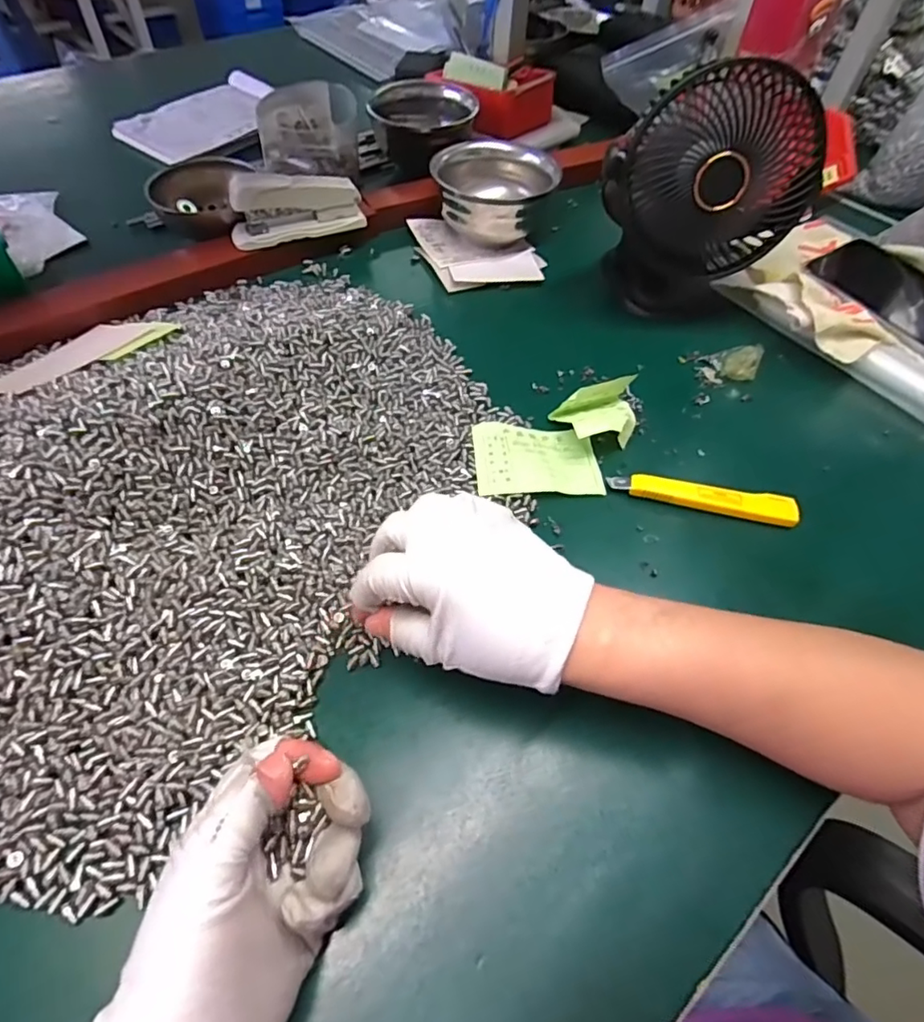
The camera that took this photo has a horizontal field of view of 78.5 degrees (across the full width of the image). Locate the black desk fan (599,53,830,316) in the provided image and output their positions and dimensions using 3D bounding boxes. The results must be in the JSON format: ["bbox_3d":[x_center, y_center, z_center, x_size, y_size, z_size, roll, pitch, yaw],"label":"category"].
[{"bbox_3d":[0.196,-0.249,0.468,0.147,0.186,0.086,27,56,15],"label":"black desk fan"}]

